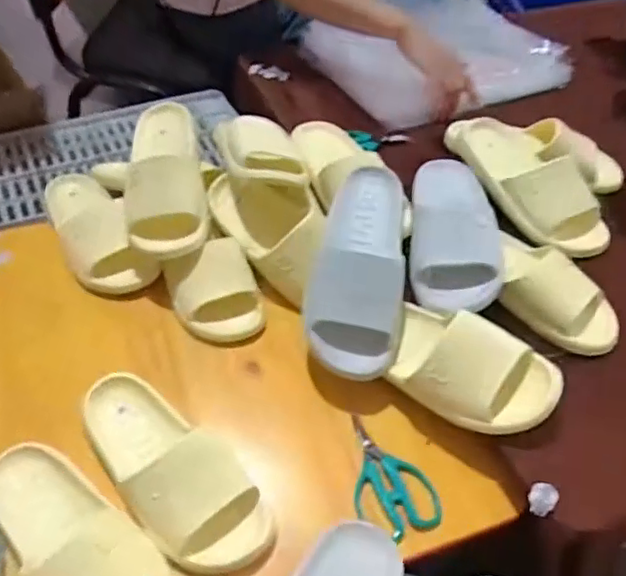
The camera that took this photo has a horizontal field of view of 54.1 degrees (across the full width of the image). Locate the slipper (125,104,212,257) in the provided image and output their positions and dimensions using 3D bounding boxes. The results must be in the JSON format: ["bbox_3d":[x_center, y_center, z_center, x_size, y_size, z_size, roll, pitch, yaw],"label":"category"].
[{"bbox_3d":[-0.201,-0.156,0.817,0.102,0.077,0.254,-9,49,-11],"label":"slipper"}]

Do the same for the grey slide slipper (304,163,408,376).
[{"bbox_3d":[0.056,-0.037,0.716,0.111,0.097,0.264,7,60,3],"label":"grey slide slipper"}]

